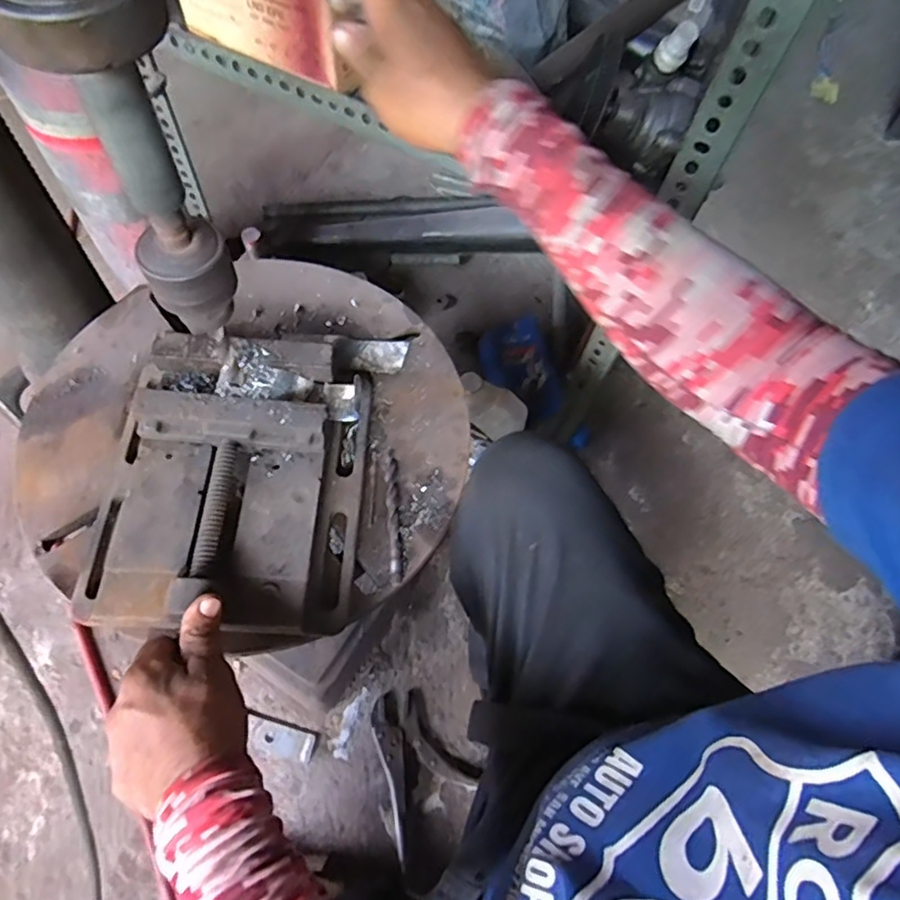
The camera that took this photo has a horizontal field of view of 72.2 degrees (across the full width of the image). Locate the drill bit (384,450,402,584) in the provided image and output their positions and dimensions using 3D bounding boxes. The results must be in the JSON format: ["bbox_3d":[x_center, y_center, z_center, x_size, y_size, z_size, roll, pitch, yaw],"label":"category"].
[{"bbox_3d":[-0.049,0.054,0.532,0.012,0.008,0.118,-2,62,-6],"label":"drill bit"}]

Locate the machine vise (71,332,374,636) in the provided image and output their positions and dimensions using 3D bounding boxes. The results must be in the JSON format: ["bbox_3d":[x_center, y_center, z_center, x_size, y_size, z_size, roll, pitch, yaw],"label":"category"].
[{"bbox_3d":[-0.182,0.024,0.504,0.210,0.070,0.242,3,64,-1],"label":"machine vise"}]

